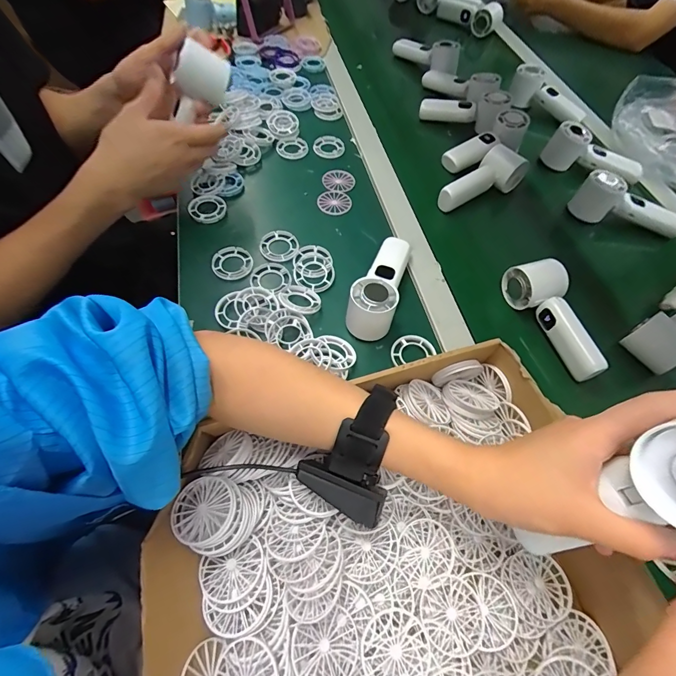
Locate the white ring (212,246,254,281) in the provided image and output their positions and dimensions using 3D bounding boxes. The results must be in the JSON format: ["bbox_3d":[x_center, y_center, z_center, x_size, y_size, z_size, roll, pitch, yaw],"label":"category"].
[{"bbox_3d":[-0.137,-0.097,0.496,0.052,0.014,0.049,0,60,-1],"label":"white ring"}]

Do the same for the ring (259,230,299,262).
[{"bbox_3d":[-0.080,-0.124,0.517,0.051,0.013,0.048,0,60,-1],"label":"ring"}]

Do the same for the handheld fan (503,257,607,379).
[{"bbox_3d":[0.268,-0.027,0.458,0.053,0.049,0.151,-20,62,-12],"label":"handheld fan"}]

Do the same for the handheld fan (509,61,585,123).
[{"bbox_3d":[0.403,-0.466,0.736,0.161,0.056,0.051,39,66,4],"label":"handheld fan"}]

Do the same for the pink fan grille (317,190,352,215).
[{"bbox_3d":[-0.005,-0.208,0.574,0.050,0.004,0.048,-10,61,-7],"label":"pink fan grille"}]

